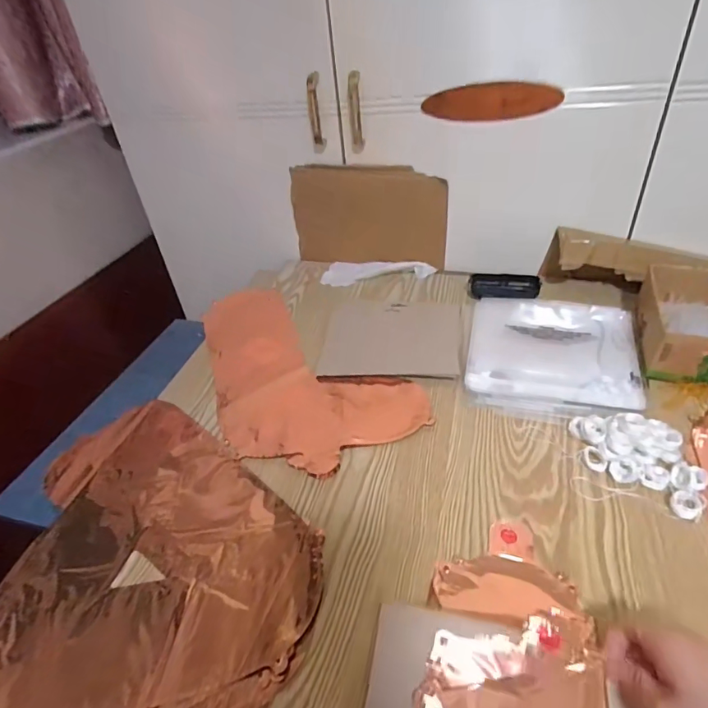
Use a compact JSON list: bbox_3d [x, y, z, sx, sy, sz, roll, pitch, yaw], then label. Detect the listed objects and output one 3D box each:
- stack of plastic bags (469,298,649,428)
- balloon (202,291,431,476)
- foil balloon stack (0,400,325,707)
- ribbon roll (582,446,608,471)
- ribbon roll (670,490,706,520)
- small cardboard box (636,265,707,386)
[{"bbox_3d":[0.268,-0.004,0.632,0.210,0.016,0.243,7,40,17],"label":"stack of plastic bags"},{"bbox_3d":[-0.105,0.009,0.682,0.226,0.012,0.435,-23,40,-21],"label":"balloon"},{"bbox_3d":[-0.243,0.210,0.434,0.372,0.013,0.335,28,48,37],"label":"foil balloon stack"},{"bbox_3d":[0.254,0.111,0.491,0.018,0.011,0.026,-9,38,-3],"label":"ribbon roll"},{"bbox_3d":[0.317,0.143,0.442,0.025,0.010,0.030,28,50,36],"label":"ribbon roll"},{"bbox_3d":[0.455,-0.037,0.601,0.113,0.068,0.192,9,41,19],"label":"small cardboard box"}]

